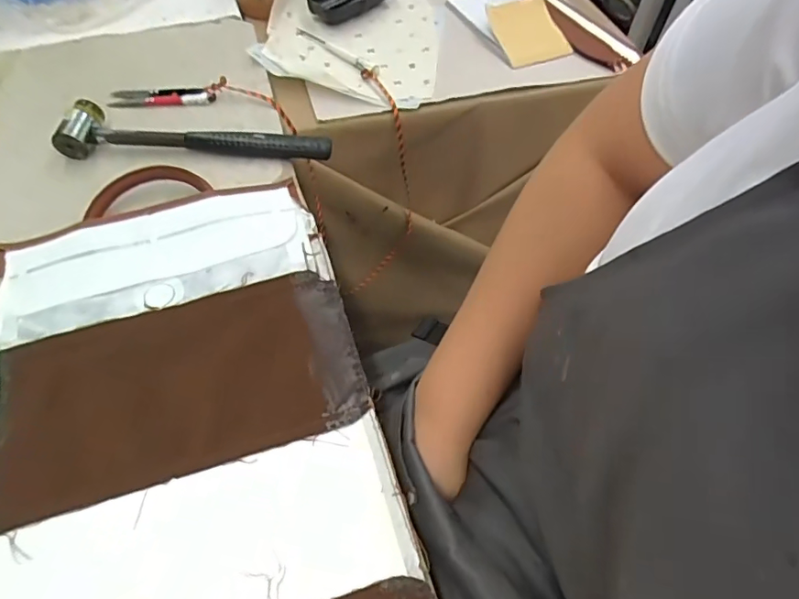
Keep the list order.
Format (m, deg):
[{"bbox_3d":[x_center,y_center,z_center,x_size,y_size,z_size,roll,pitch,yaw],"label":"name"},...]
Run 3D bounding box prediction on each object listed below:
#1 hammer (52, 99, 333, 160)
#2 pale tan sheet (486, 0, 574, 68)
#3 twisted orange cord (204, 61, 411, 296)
[{"bbox_3d":[-0.184,-0.151,0.477,0.241,0.029,0.046,2,56,-1],"label":"hammer"},{"bbox_3d":[0.154,-0.323,0.618,0.085,0.010,0.094,-19,73,-13],"label":"pale tan sheet"},{"bbox_3d":[-0.084,-0.127,0.630,0.183,0.285,0.104,-22,59,-17],"label":"twisted orange cord"}]

